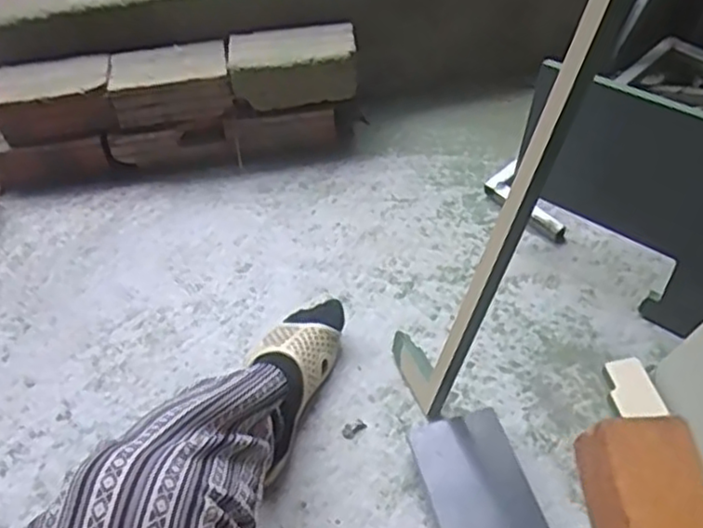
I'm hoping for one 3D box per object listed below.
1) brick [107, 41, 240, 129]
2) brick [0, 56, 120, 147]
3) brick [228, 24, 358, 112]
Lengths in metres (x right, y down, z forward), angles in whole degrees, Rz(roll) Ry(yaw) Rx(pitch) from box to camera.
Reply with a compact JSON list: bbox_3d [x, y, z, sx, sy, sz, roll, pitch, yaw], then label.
[{"bbox_3d":[-0.268,-0.267,1.056,0.170,0.076,0.087,-10,48,-4],"label":"brick"},{"bbox_3d":[-0.435,-0.237,1.033,0.173,0.076,0.079,-9,47,-3],"label":"brick"},{"bbox_3d":[-0.086,-0.299,1.054,0.186,0.080,0.092,-8,47,-1],"label":"brick"}]

